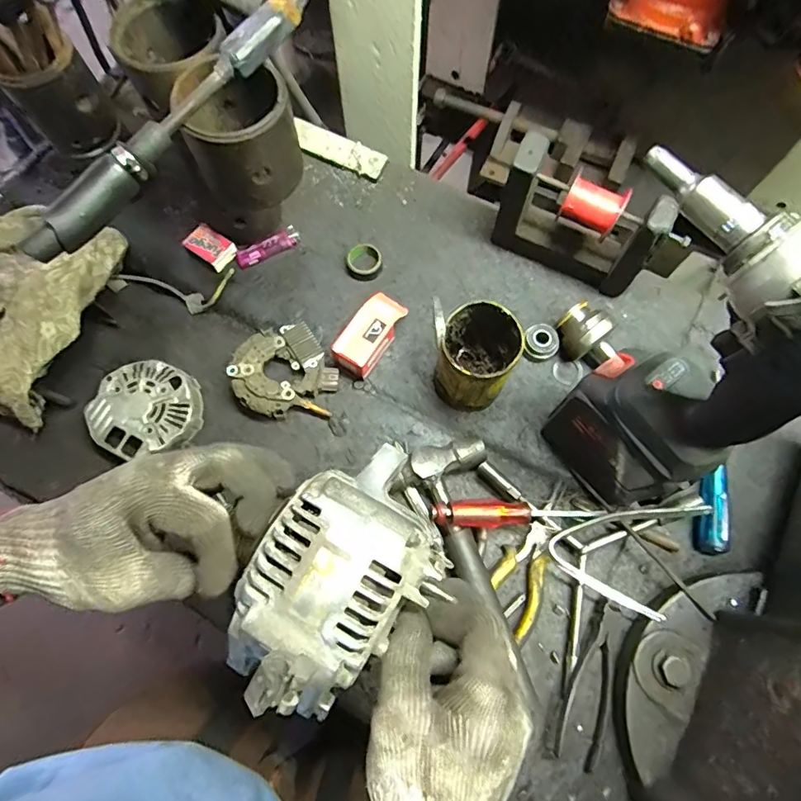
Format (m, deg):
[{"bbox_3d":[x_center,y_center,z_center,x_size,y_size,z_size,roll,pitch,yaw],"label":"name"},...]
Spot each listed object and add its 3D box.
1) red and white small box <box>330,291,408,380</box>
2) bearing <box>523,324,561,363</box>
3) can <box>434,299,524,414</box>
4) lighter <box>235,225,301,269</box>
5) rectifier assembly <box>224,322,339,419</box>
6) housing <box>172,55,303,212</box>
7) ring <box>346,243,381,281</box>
[{"bbox_3d":[-0.033,-0.072,0.533,0.043,0.043,0.094,33,76,11],"label":"red and white small box"},{"bbox_3d":[0.156,-0.064,0.539,0.037,0.028,0.037,0,73,1],"label":"bearing"},{"bbox_3d":[0.076,-0.040,0.485,0.073,0.113,0.082,15,73,6],"label":"can"},{"bbox_3d":[-0.160,-0.184,0.580,0.078,0.018,0.019,-27,74,-7],"label":"lighter"},{"bbox_3d":[-0.126,-0.031,0.525,0.106,0.035,0.096,-8,73,-1],"label":"rectifier assembly"},{"bbox_3d":[-0.132,-0.225,0.399,0.086,0.083,0.096,-20,73,-5],"label":"housing"},{"bbox_3d":[-0.043,-0.163,0.570,0.040,0.015,0.044,0,73,1],"label":"ring"}]

